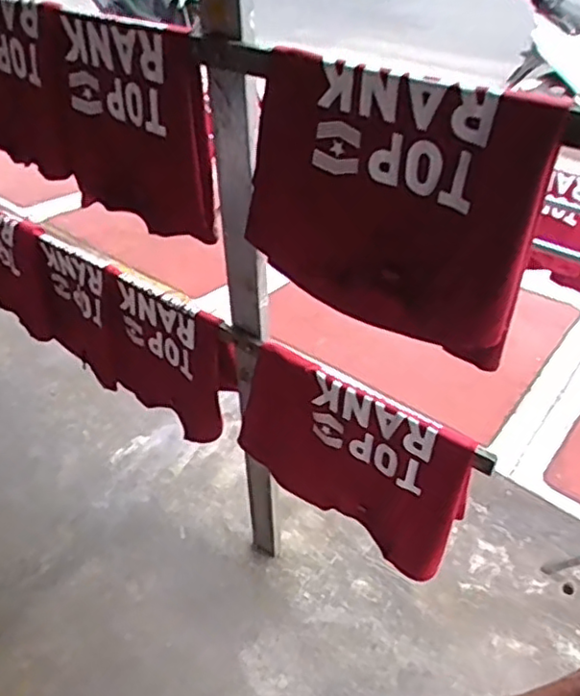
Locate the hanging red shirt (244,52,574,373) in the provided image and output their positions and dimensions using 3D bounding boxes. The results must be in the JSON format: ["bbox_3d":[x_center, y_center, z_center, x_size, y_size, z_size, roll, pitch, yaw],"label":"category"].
[{"bbox_3d":[0.118,-0.175,0.828,0.405,0.358,0.065,26,47,27],"label":"hanging red shirt"}]

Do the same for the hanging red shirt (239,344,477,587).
[{"bbox_3d":[0.096,0.190,1.162,0.462,0.336,0.075,29,47,31],"label":"hanging red shirt"}]

